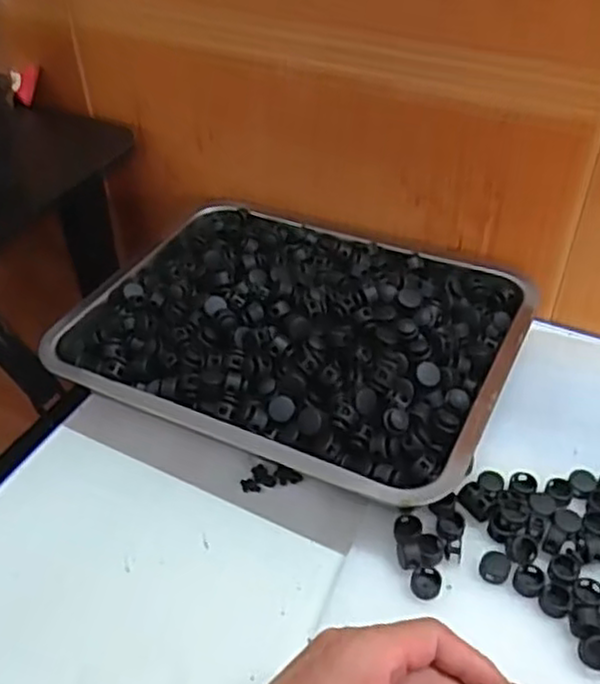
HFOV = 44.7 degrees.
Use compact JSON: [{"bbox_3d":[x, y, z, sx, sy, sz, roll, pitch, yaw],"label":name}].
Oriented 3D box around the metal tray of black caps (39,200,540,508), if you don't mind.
[{"bbox_3d":[-0.004,-0.014,0.540,0.310,0.071,0.238,18,46,20],"label":"metal tray of black caps"}]

